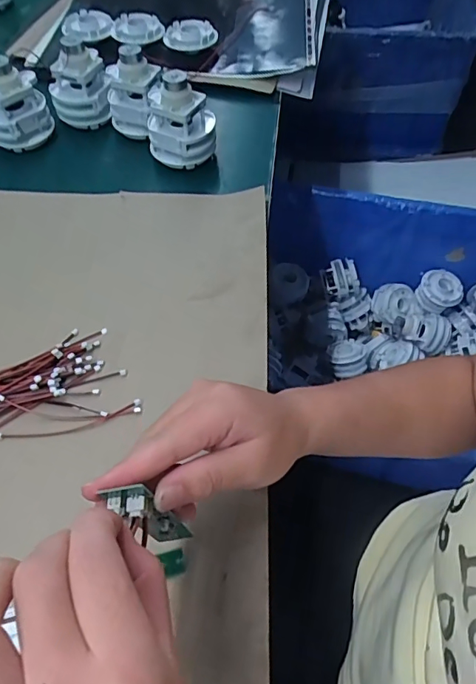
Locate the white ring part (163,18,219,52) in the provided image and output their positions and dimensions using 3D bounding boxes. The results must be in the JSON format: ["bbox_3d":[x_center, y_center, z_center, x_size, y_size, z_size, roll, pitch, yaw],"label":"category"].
[{"bbox_3d":[-0.059,-0.379,0.598,0.066,0.017,0.051,0,56,2],"label":"white ring part"}]

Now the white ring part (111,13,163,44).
[{"bbox_3d":[-0.129,-0.400,0.617,0.063,0.015,0.063,-12,56,-6],"label":"white ring part"}]

